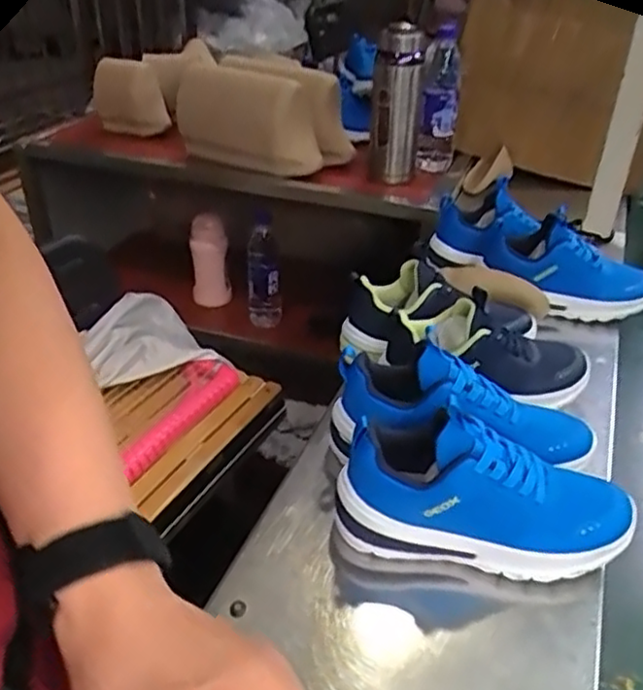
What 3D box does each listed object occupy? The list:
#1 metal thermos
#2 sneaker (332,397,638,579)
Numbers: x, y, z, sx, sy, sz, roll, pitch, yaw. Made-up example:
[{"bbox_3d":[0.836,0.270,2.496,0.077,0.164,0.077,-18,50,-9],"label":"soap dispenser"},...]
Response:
[{"bbox_3d":[0.115,-0.364,1.050,0.073,0.223,0.089,4,33,4],"label":"metal thermos"},{"bbox_3d":[0.126,0.103,0.518,0.222,0.103,0.089,7,34,7],"label":"sneaker"}]

